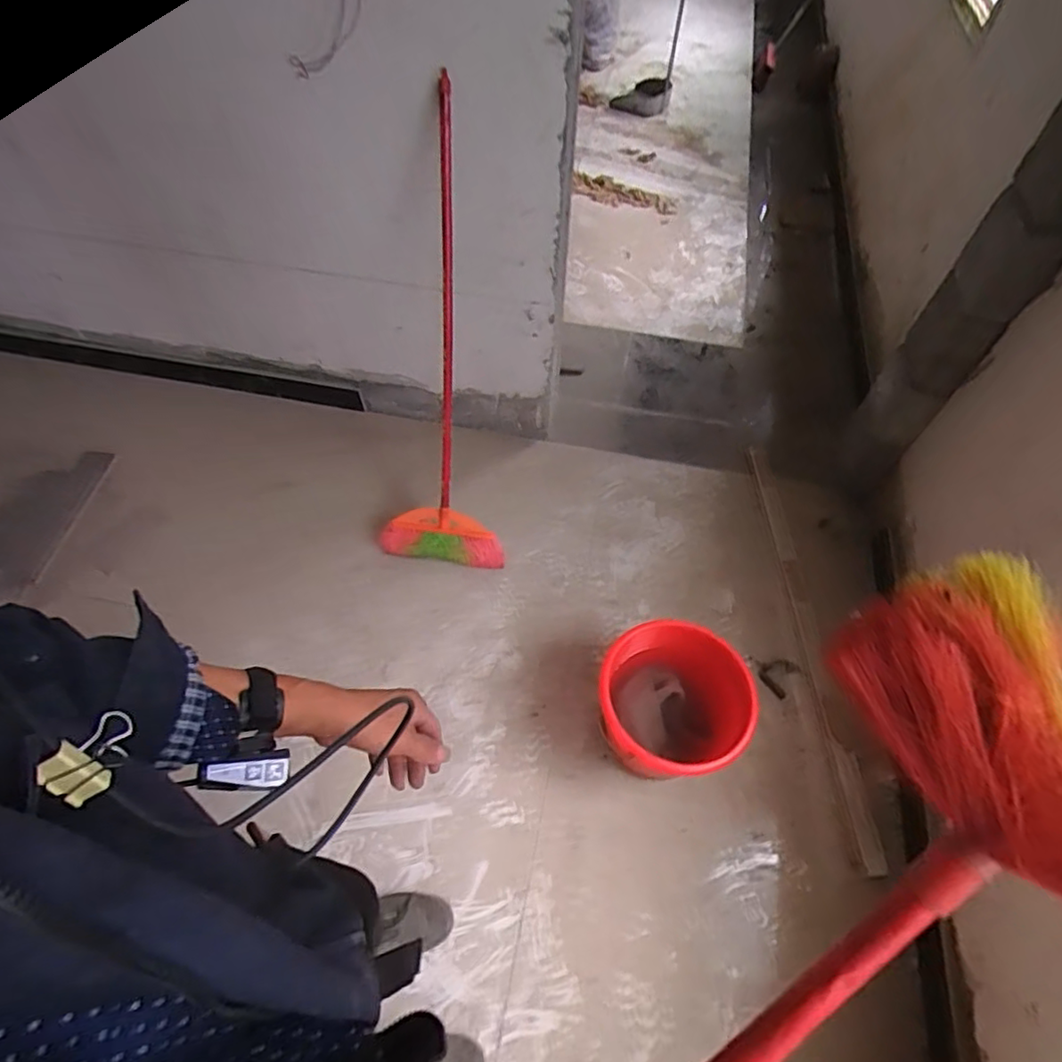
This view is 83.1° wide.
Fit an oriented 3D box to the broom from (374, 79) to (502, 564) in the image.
[{"bbox_3d":[-0.222,-0.391,1.398,0.316,1.083,0.144,5,30,4],"label":"broom"}]

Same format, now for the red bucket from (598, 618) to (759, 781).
[{"bbox_3d":[0.284,0.380,1.271,0.283,0.263,0.288,0,57,0],"label":"red bucket"}]

